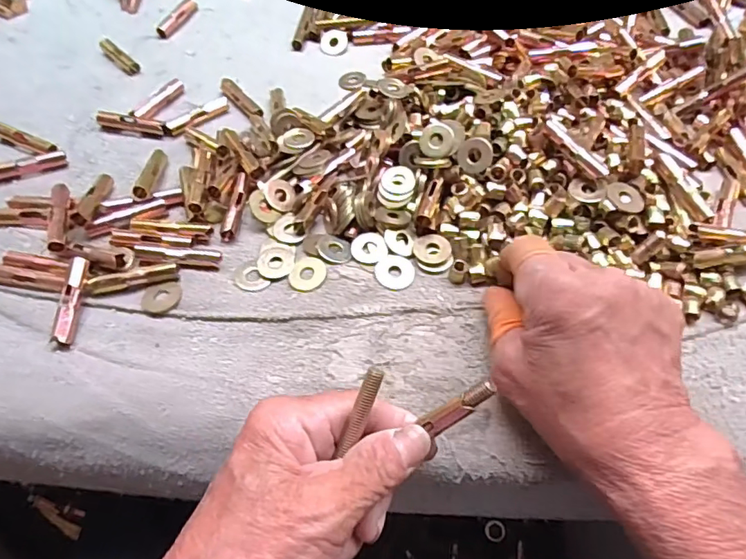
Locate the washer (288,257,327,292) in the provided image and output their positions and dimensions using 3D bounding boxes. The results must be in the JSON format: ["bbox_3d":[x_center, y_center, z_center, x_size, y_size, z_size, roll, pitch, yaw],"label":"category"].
[{"bbox_3d":[-0.037,-0.003,0.296,0.022,0.004,0.022,-6,64,11],"label":"washer"}]

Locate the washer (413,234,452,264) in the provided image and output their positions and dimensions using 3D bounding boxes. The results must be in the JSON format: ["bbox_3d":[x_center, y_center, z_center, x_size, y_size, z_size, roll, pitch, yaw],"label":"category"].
[{"bbox_3d":[0.035,-0.018,0.306,0.021,0.005,0.019,6,56,6],"label":"washer"}]

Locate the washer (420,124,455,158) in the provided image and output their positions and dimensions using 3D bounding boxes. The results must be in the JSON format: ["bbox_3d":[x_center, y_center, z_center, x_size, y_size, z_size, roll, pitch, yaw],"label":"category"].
[{"bbox_3d":[0.040,-0.087,0.326,0.021,0.004,0.020,-2,84,15],"label":"washer"}]

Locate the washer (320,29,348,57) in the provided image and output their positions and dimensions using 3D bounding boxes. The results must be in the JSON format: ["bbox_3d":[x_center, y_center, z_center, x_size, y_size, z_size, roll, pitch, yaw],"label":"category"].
[{"bbox_3d":[-0.032,-0.196,0.430,0.023,0.004,0.027,0,69,7],"label":"washer"}]

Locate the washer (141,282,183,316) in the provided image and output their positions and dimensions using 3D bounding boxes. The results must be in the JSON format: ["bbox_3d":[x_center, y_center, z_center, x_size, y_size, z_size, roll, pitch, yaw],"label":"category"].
[{"bbox_3d":[-0.118,0.010,0.289,0.022,0.004,0.019,-10,56,-5],"label":"washer"}]

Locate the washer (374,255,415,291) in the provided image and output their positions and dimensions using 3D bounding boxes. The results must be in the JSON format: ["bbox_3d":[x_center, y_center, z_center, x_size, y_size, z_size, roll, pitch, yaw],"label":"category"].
[{"bbox_3d":[0.013,-0.004,0.299,0.022,0.004,0.022,8,63,-4],"label":"washer"}]

